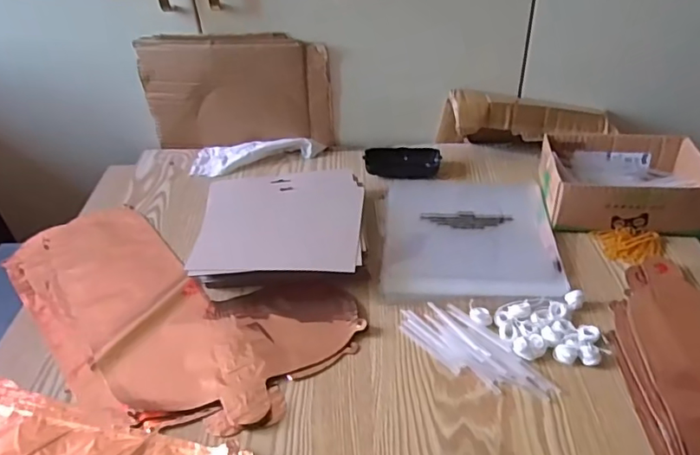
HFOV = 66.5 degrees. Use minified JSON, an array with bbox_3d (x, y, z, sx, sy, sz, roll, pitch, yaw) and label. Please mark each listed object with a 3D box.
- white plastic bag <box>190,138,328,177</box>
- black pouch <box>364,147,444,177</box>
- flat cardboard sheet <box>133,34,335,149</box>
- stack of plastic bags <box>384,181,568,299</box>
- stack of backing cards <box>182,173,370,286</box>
[{"bbox_3d":[-0.141,-0.116,0.819,0.197,0.025,0.065,-7,39,-4],"label":"white plastic bag"},{"bbox_3d":[0.077,-0.098,0.779,0.108,0.021,0.050,0,37,4],"label":"black pouch"},{"bbox_3d":[-0.166,-0.193,0.793,0.272,0.178,0.023,-1,37,2],"label":"flat cardboard sheet"},{"bbox_3d":[0.148,0.005,0.667,0.203,0.024,0.218,2,37,6],"label":"stack of plastic bags"},{"bbox_3d":[-0.081,0.002,0.659,0.194,0.041,0.195,-2,37,1],"label":"stack of backing cards"}]

